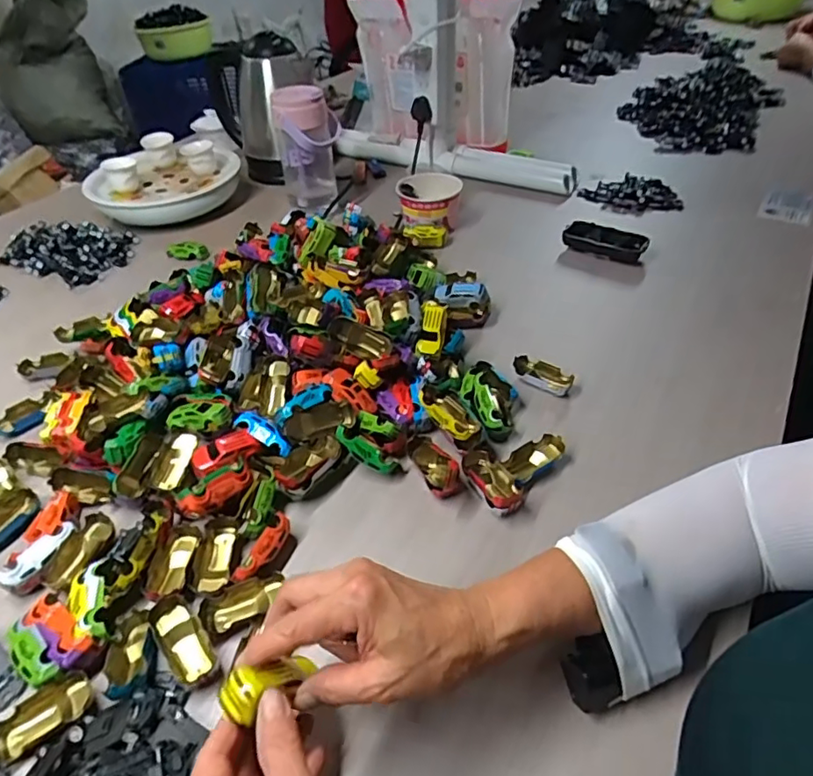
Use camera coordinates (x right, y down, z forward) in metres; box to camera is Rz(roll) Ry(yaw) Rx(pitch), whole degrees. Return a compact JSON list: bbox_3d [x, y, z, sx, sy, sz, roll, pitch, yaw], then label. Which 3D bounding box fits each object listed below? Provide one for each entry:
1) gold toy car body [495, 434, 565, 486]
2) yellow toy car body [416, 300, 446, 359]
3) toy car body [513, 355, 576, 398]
[{"bbox_3d":[0.110,0.065,0.514,0.071,0.017,0.027,-33,49,-29],"label":"gold toy car body"},{"bbox_3d":[0.026,-0.064,0.607,0.027,0.012,0.062,3,70,8],"label":"yellow toy car body"},{"bbox_3d":[0.145,-0.014,0.608,0.063,0.017,0.030,24,49,27],"label":"toy car body"}]

